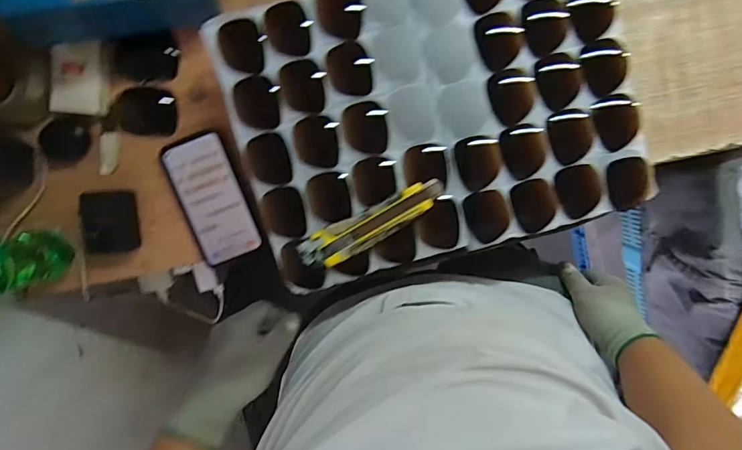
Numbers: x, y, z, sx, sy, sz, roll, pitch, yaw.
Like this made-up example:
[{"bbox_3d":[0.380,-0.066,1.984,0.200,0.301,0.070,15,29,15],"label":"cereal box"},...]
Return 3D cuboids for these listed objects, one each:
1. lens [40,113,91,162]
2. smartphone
[{"bbox_3d":[-0.372,-0.106,0.547,0.051,0.021,0.056,0,97,0],"label":"lens"},{"bbox_3d":[-0.196,-0.033,0.554,0.077,0.010,0.157,-22,92,-1],"label":"smartphone"}]

